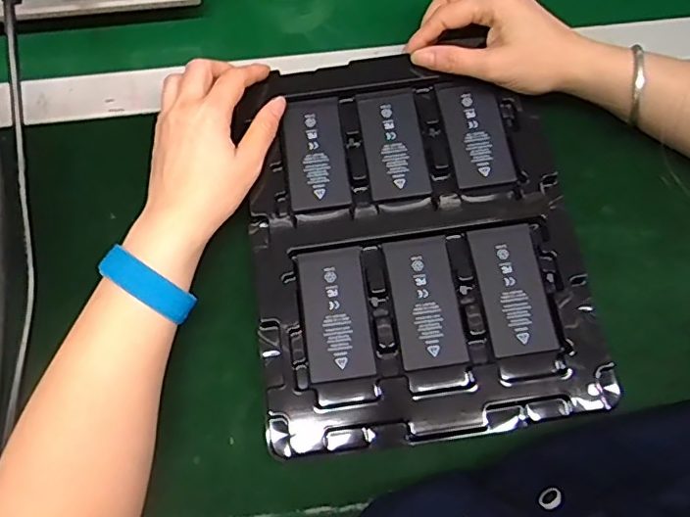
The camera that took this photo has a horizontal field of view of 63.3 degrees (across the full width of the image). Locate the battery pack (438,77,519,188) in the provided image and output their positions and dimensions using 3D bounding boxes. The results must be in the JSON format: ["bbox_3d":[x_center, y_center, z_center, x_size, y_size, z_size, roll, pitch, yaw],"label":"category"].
[{"bbox_3d":[0.096,-0.093,0.408,0.043,0.011,0.085,-10,72,-3],"label":"battery pack"}]

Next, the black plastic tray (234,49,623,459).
[{"bbox_3d":[0.046,-0.019,0.388,0.219,0.022,0.273,-9,72,-3],"label":"black plastic tray"}]

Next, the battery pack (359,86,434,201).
[{"bbox_3d":[0.036,-0.085,0.405,0.044,0.006,0.086,-8,72,-3],"label":"battery pack"}]

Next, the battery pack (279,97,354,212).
[{"bbox_3d":[-0.021,-0.077,0.405,0.046,0.008,0.085,-8,72,-3],"label":"battery pack"}]

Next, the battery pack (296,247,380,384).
[{"bbox_3d":[-0.005,0.036,0.371,0.045,0.005,0.086,-8,72,-2],"label":"battery pack"}]

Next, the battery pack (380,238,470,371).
[{"bbox_3d":[0.053,0.028,0.370,0.044,0.004,0.086,-8,72,-2],"label":"battery pack"}]

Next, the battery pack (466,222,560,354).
[{"bbox_3d":[0.112,0.019,0.372,0.045,0.004,0.086,-10,72,-3],"label":"battery pack"}]

